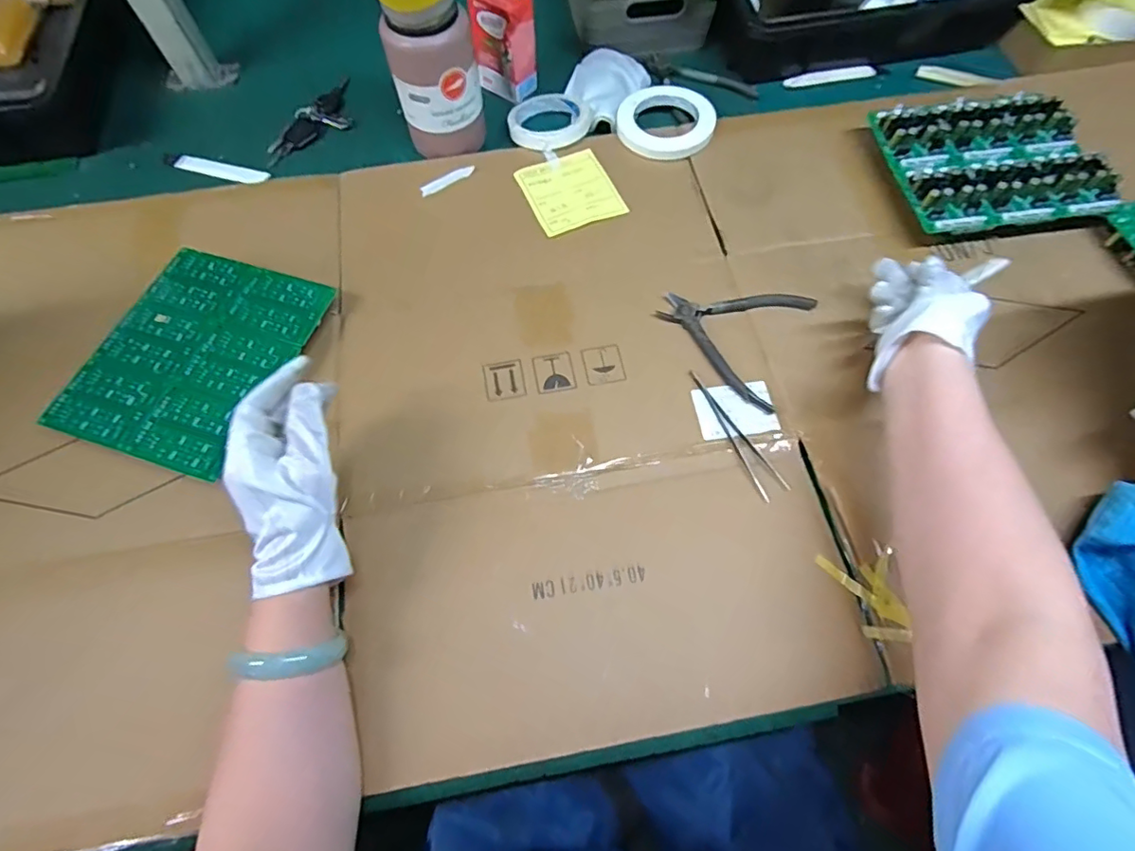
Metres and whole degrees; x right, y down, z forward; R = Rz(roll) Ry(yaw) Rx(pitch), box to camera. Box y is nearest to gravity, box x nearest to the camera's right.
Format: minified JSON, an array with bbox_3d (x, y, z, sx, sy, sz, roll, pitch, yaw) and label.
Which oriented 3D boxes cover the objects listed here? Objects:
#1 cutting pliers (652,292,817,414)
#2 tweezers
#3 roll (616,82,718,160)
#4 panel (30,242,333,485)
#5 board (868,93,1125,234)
[{"bbox_3d":[0.154,-0.091,0.523,0.132,0.010,0.129,22,67,10],"label":"cutting pliers"},{"bbox_3d":[0.145,0.006,0.484,0.026,0.004,0.133,-28,68,-12],"label":"tweezers"},{"bbox_3d":[0.119,-0.367,0.642,0.113,0.018,0.123,0,65,1],"label":"roll"},{"bbox_3d":[-0.337,-0.068,0.495,0.162,0.008,0.207,17,64,6],"label":"panel"},{"bbox_3d":[0.455,-0.282,0.583,0.208,0.040,0.161,-7,65,-2],"label":"board"}]

